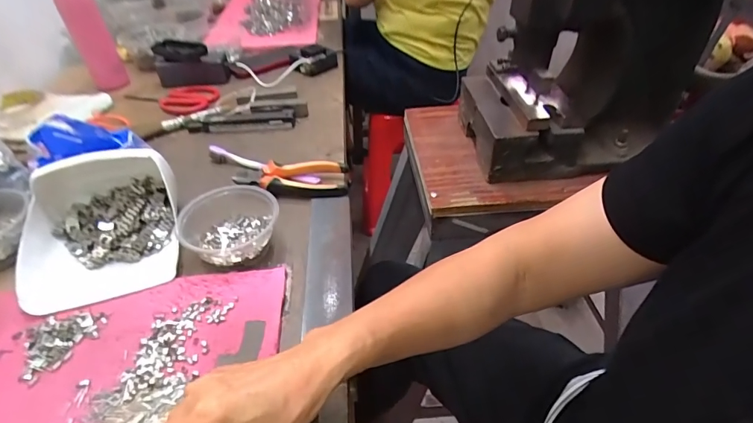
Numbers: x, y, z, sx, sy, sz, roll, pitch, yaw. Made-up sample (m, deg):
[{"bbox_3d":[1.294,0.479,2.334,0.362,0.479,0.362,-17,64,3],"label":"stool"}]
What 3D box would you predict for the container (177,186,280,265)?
[{"bbox_3d":[-0.165,0.016,0.479,0.107,0.045,0.095,-17,44,-18],"label":"container"}]

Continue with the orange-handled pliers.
[{"bbox_3d":[-0.115,-0.049,0.574,0.148,0.023,0.062,3,41,4],"label":"orange-handled pliers"}]

